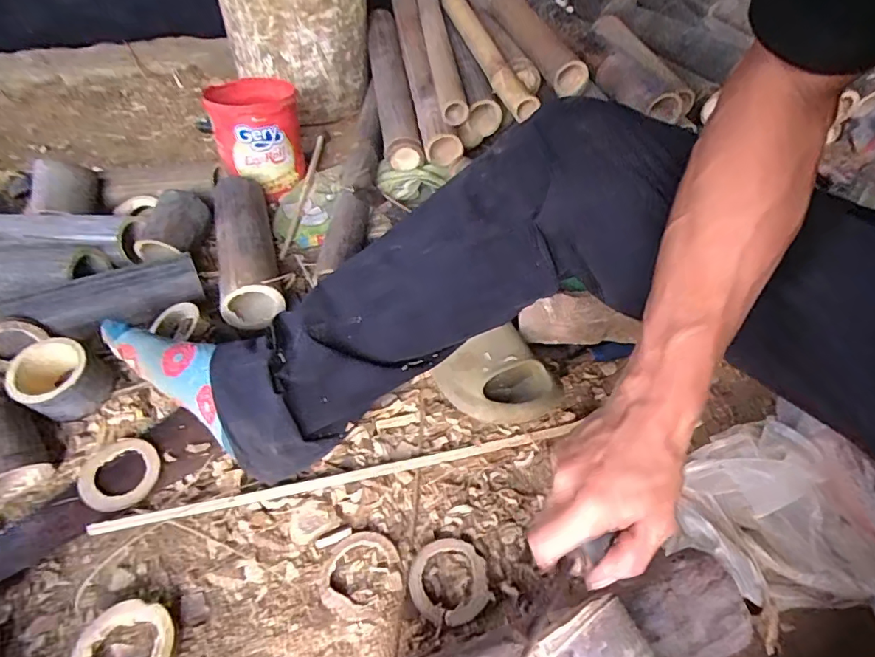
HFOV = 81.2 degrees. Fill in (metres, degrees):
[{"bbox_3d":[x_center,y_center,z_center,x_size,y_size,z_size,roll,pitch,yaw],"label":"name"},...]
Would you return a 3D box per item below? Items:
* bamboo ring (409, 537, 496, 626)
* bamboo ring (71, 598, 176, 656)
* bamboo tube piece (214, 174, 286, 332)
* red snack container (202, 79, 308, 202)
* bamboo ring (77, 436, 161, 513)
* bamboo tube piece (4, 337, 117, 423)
[{"bbox_3d":[0.010,0.215,0.437,0.067,0.010,0.067,0,47,1],"label":"bamboo ring"},{"bbox_3d":[-0.241,0.252,0.394,0.071,0.023,0.071,0,47,1],"label":"bamboo ring"},{"bbox_3d":[-0.261,-0.125,0.704,0.075,0.065,0.280,-12,48,-10],"label":"bamboo tube piece"},{"bbox_3d":[-0.289,-0.315,0.836,0.127,0.139,0.140,-11,48,-9],"label":"red snack container"},{"bbox_3d":[-0.310,0.141,0.498,0.075,0.016,0.070,0,47,1],"label":"bamboo ring"},{"bbox_3d":[-0.381,0.056,0.520,0.073,0.066,0.061,-31,54,-25],"label":"bamboo tube piece"}]

